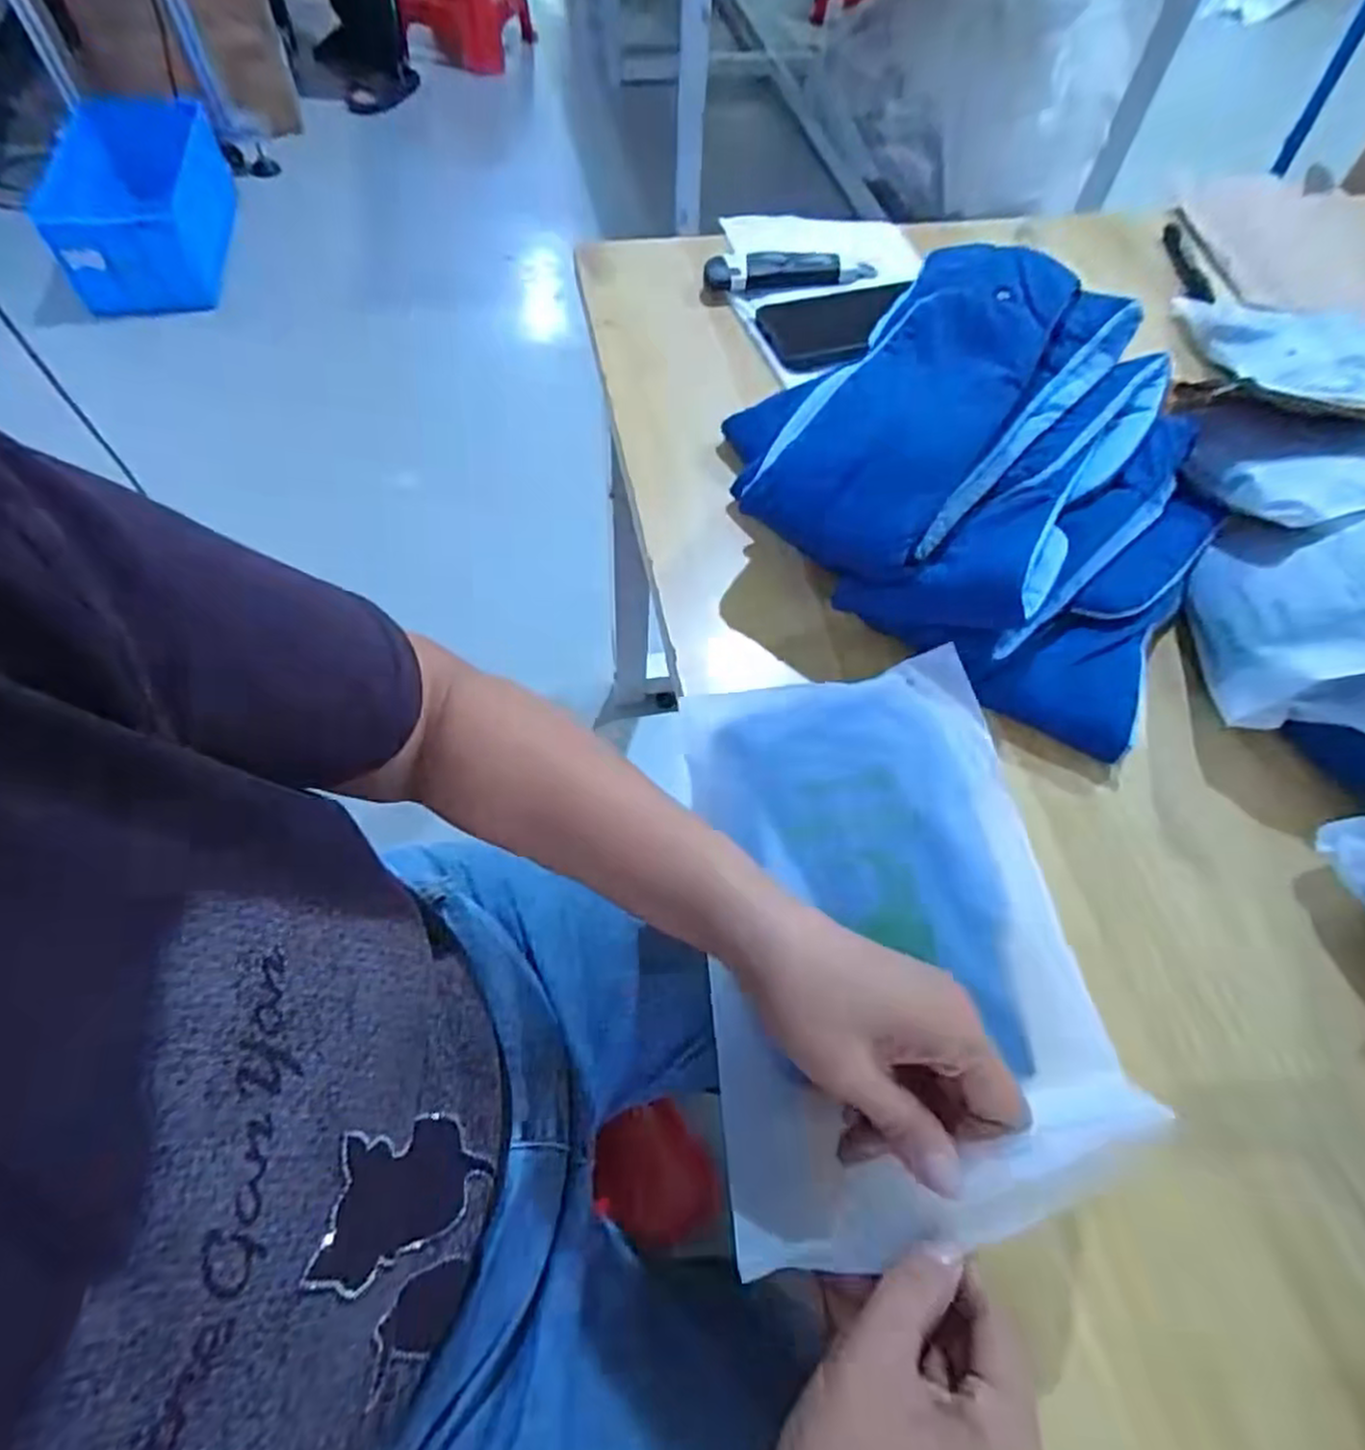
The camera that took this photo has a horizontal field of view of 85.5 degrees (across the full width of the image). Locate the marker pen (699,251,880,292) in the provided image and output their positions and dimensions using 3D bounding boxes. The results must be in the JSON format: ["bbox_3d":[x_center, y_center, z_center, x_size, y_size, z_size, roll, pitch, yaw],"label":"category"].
[{"bbox_3d":[0.098,-0.408,0.662,0.157,0.019,0.029,-10,61,-8],"label":"marker pen"}]

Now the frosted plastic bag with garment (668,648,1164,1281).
[{"bbox_3d":[0.097,0.083,0.350,0.152,0.043,0.257,-7,61,-6],"label":"frosted plastic bag with garment"}]

